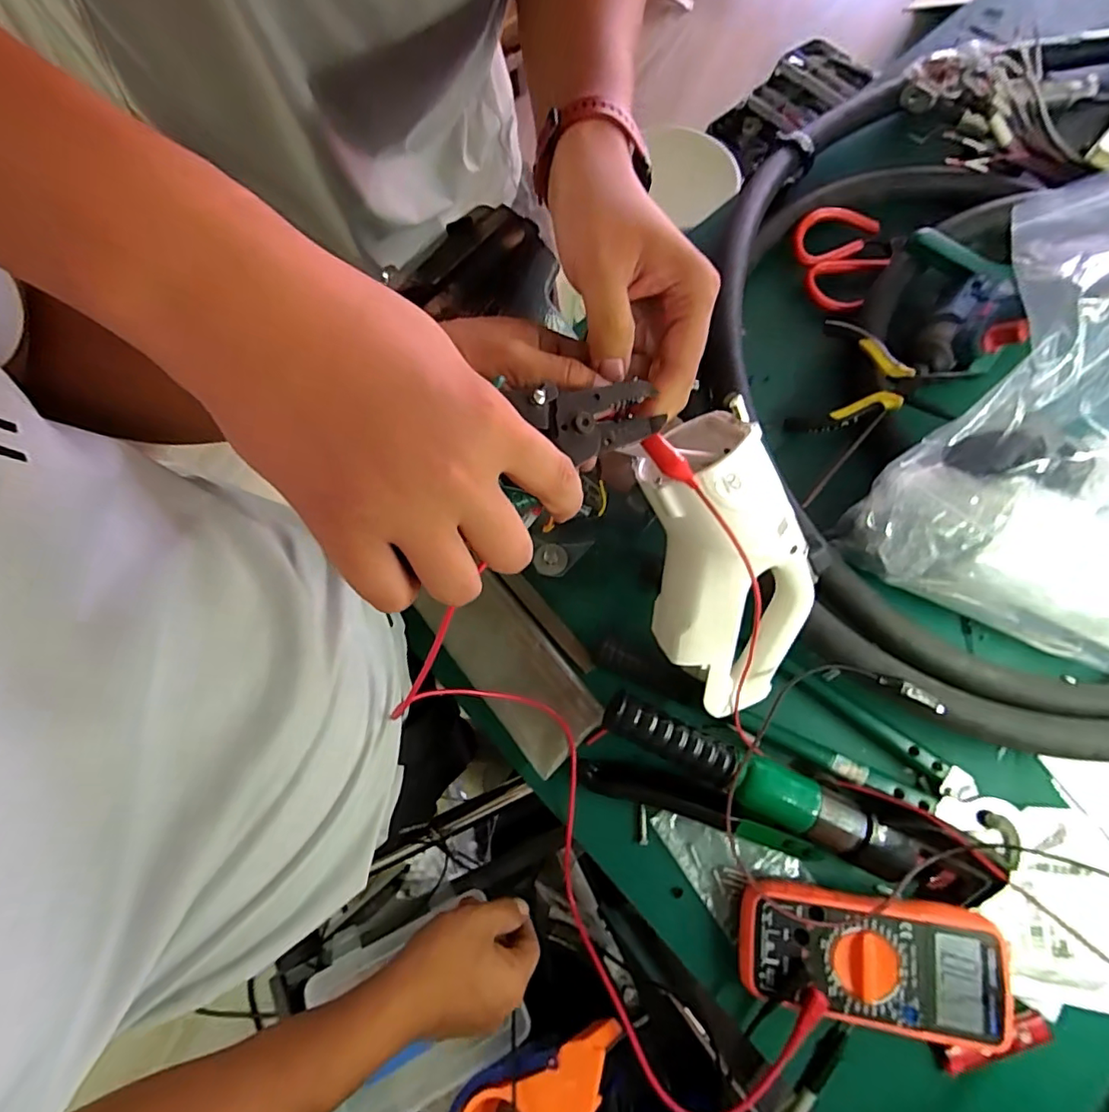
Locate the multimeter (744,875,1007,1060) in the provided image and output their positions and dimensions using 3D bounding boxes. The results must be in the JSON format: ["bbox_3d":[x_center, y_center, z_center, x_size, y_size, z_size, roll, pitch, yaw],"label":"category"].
[{"bbox_3d":[0.223,0.286,0.400,0.172,0.041,0.082,9,74,4],"label":"multimeter"}]

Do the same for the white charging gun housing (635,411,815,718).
[{"bbox_3d":[0.122,0.014,0.402,0.110,0.081,0.240,-21,118,-5],"label":"white charging gun housing"}]

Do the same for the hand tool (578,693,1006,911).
[{"bbox_3d":[0.173,0.192,0.417,0.297,0.061,0.070,19,75,7],"label":"hand tool"}]

